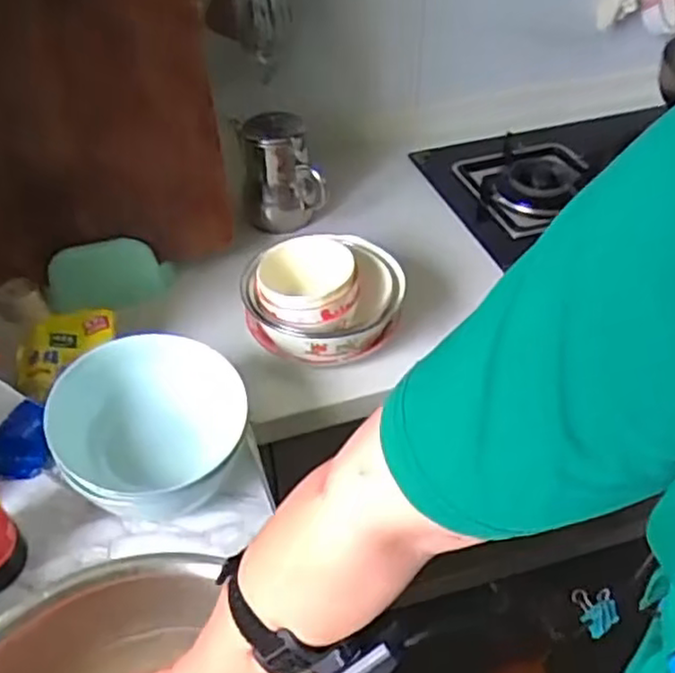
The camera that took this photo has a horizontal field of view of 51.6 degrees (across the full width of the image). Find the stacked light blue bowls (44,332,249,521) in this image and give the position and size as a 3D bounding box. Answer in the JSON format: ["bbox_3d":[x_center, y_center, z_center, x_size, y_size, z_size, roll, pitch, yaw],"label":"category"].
[{"bbox_3d":[-0.194,0.102,0.732,0.168,0.135,0.185,6,44,7],"label":"stacked light blue bowls"}]

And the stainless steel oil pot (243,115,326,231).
[{"bbox_3d":[-0.088,-0.243,1.078,0.112,0.169,0.125,-9,44,-8],"label":"stainless steel oil pot"}]

